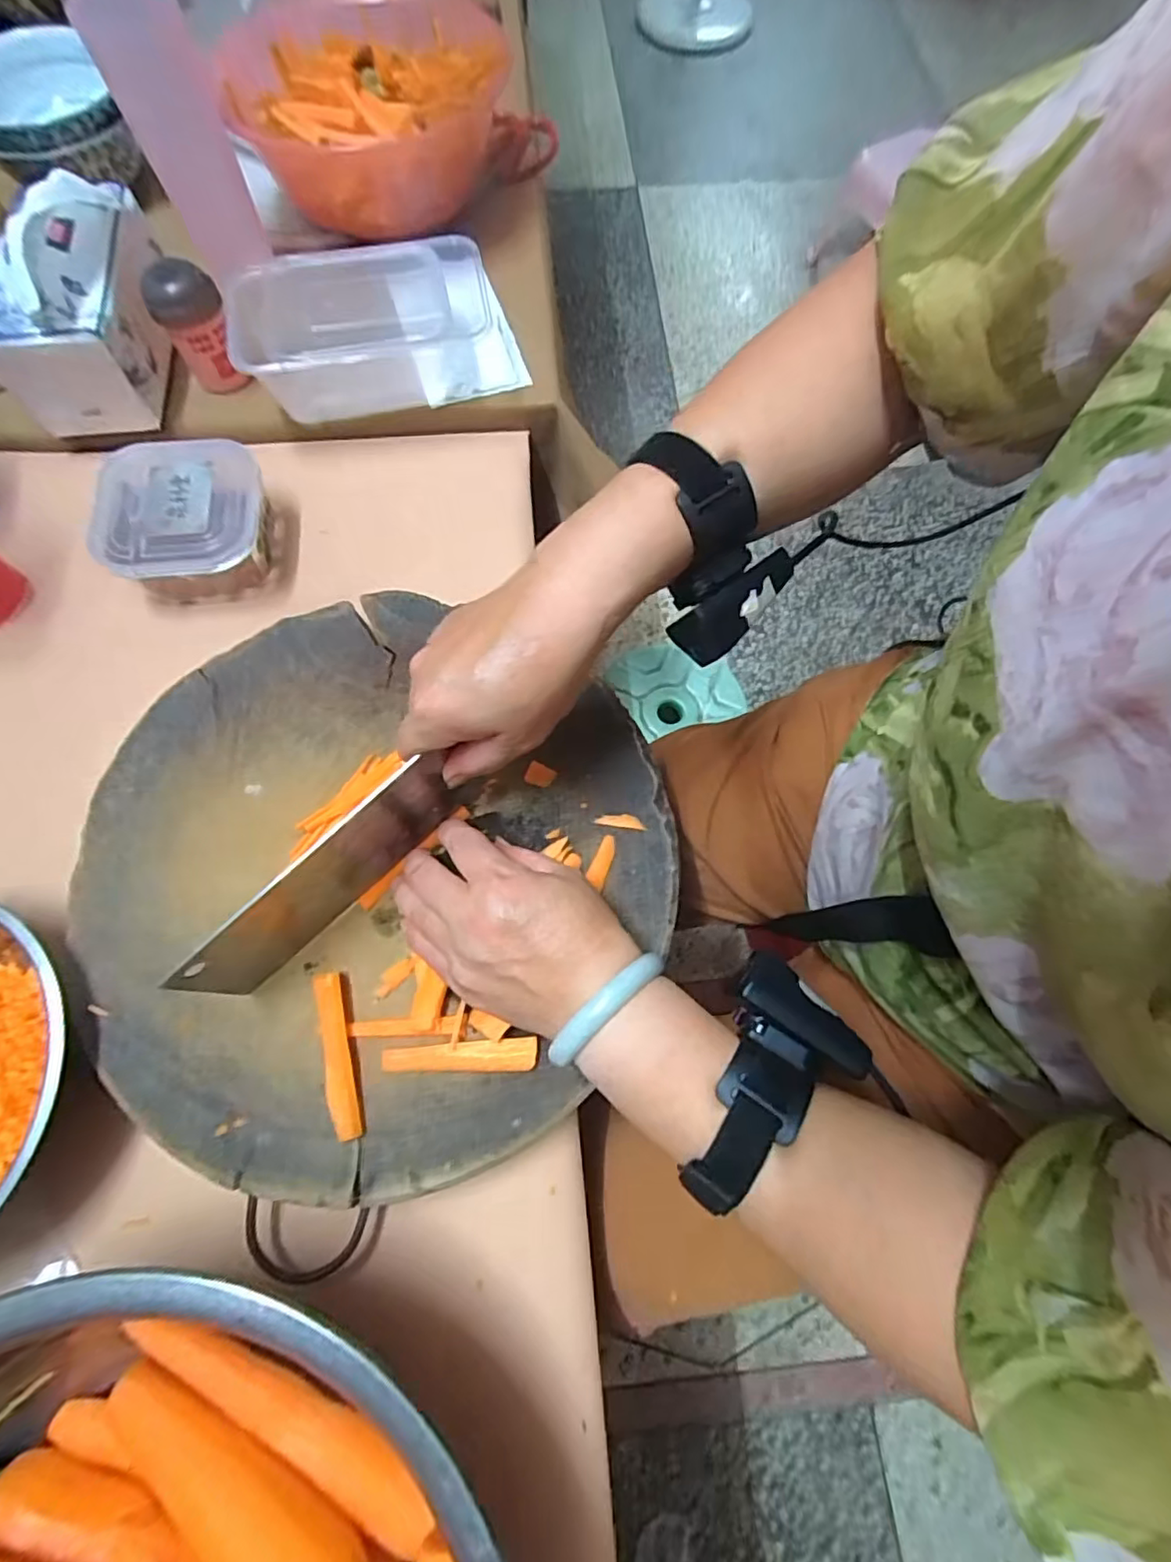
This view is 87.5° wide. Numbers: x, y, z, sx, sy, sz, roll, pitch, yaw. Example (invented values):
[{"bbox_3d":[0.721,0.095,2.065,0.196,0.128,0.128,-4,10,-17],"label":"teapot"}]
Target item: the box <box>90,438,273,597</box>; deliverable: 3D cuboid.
[{"bbox_3d":[-0.295,-0.191,0.458,0.109,0.056,0.113,-15,71,-7],"label":"box"}]

